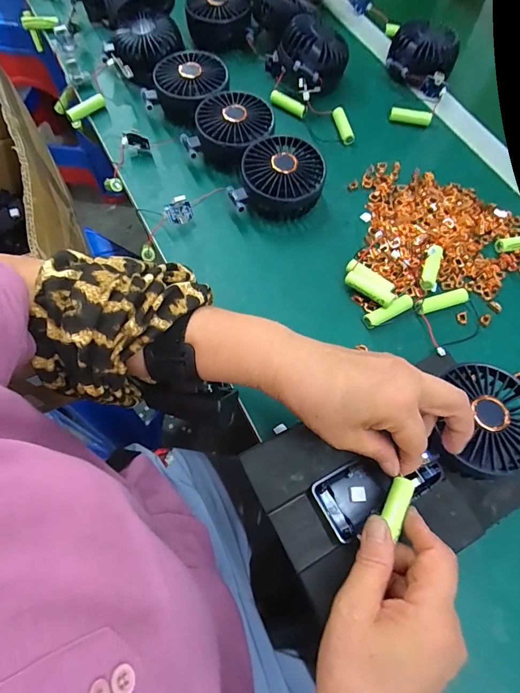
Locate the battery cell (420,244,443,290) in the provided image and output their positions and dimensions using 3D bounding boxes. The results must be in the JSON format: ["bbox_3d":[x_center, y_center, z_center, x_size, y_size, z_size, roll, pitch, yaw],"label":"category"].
[{"bbox_3d":[0.174,-0.081,0.395,0.015,0.010,0.054,20,67,6],"label":"battery cell"}]

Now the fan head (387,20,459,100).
[{"bbox_3d":[0.212,-0.381,0.509,0.087,0.042,0.087,26,68,8],"label":"fan head"}]

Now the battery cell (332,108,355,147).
[{"bbox_3d":[0.102,-0.272,0.479,0.016,0.012,0.053,-12,68,-8],"label":"battery cell"}]

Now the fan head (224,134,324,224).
[{"bbox_3d":[0.021,-0.176,0.416,0.089,0.050,0.081,1,67,-3],"label":"fan head"}]

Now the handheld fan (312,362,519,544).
[{"bbox_3d":[0.124,0.078,0.295,0.182,0.030,0.080,-29,70,0],"label":"handheld fan"}]

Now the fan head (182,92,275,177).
[{"bbox_3d":[-0.031,-0.243,0.444,0.086,0.048,0.083,0,67,0],"label":"fan head"}]

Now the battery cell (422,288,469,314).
[{"bbox_3d":[0.180,-0.045,0.383,0.049,0.011,0.013,-14,68,-9],"label":"battery cell"}]

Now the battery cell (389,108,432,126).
[{"bbox_3d":[0.187,-0.287,0.485,0.050,0.013,0.012,12,67,2],"label":"battery cell"}]

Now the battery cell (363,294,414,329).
[{"bbox_3d":[0.126,-0.034,0.376,0.055,0.011,0.014,-25,70,-13],"label":"battery cell"}]

